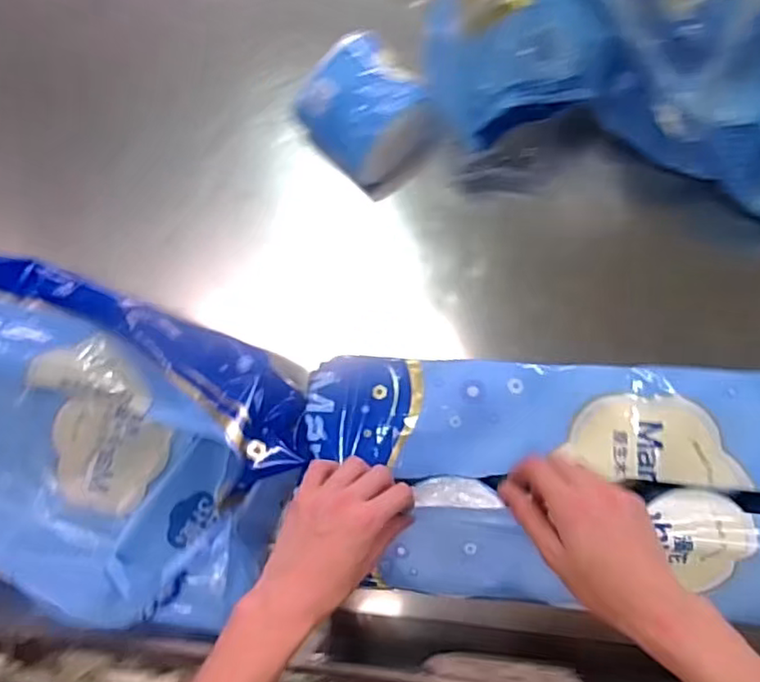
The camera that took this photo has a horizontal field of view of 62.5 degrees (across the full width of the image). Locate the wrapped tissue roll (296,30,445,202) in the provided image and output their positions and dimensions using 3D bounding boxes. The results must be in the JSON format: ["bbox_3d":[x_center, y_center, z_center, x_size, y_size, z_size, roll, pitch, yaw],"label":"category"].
[{"bbox_3d":[-0.016,-0.237,0.670,0.112,0.085,0.132,-36,82,1],"label":"wrapped tissue roll"}]

